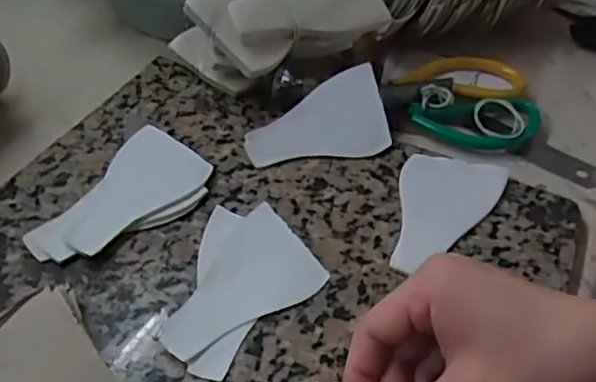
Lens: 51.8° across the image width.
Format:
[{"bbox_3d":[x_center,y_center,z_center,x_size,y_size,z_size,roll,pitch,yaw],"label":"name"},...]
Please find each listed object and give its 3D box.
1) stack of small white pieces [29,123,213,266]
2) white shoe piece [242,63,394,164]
[{"bbox_3d":[-0.107,0.007,0.395,0.068,0.012,0.116,24,49,17],"label":"stack of small white pieces"},{"bbox_3d":[0.012,-0.052,0.442,0.101,0.008,0.065,-11,77,-12],"label":"white shoe piece"}]

